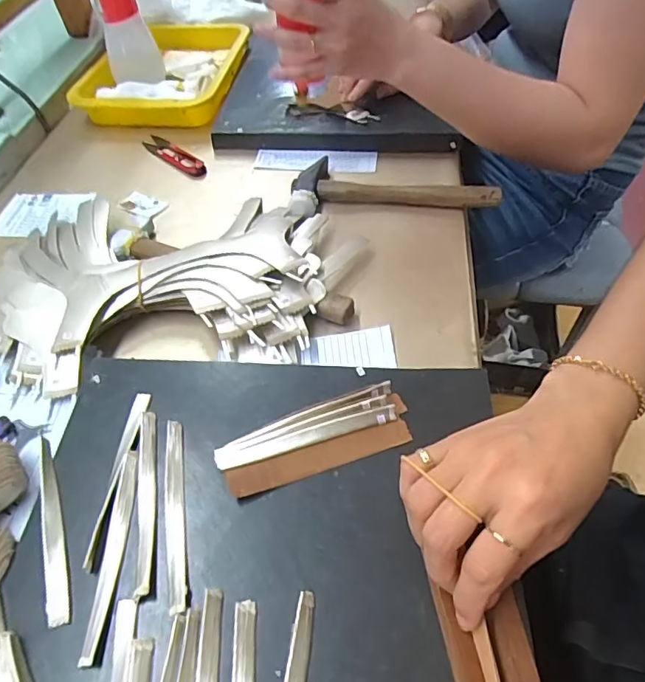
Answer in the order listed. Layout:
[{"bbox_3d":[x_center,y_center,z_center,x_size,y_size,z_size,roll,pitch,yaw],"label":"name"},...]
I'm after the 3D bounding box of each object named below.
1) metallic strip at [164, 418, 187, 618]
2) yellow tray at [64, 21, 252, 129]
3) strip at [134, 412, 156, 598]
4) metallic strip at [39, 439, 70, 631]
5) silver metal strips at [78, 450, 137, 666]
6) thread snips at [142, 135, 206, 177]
[{"bbox_3d":[-0.094,0.105,0.319,0.013,0.004,0.122,-10,52,-6],"label":"metallic strip"},{"bbox_3d":[-0.216,-0.389,0.724,0.195,0.047,0.278,8,52,9],"label":"yellow tray"},{"bbox_3d":[-0.113,0.098,0.324,0.011,0.005,0.119,-9,52,-5],"label":"strip"},{"bbox_3d":[-0.170,0.115,0.314,0.012,0.004,0.117,-10,54,-25],"label":"metallic strip"},{"bbox_3d":[-0.126,0.124,0.304,0.011,0.006,0.119,-2,51,1],"label":"silver metal strips"},{"bbox_3d":[-0.183,-0.229,0.616,0.028,0.015,0.119,-35,58,-23],"label":"thread snips"}]

